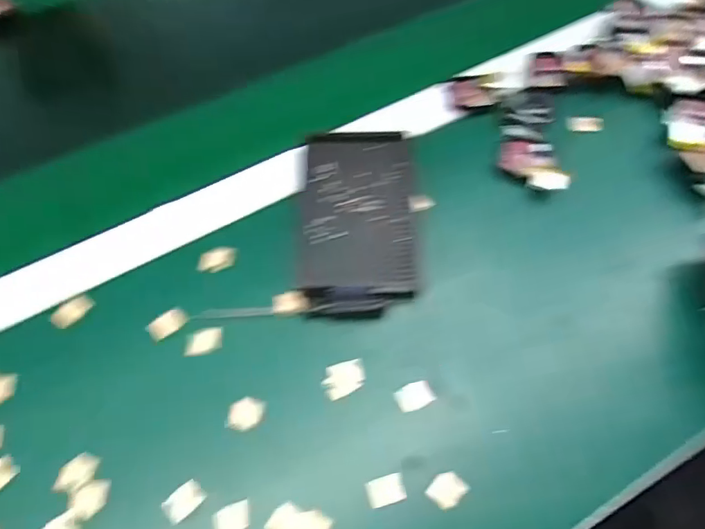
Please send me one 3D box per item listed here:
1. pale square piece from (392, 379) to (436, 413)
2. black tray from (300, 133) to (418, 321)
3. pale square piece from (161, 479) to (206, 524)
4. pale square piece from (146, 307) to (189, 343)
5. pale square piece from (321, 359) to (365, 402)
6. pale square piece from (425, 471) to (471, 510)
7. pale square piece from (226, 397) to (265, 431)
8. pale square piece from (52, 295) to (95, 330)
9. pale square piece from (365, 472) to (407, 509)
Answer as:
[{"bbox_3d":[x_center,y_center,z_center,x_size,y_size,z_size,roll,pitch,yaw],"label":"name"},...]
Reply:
[{"bbox_3d":[0.041,0.087,0.331,0.024,0.004,0.017,-22,66,-9],"label":"pale square piece"},{"bbox_3d":[0.005,-0.034,0.377,0.084,0.020,0.148,0,64,1],"label":"black tray"},{"bbox_3d":[-0.102,0.143,0.302,0.024,0.004,0.016,-40,70,-17],"label":"pale square piece"},{"bbox_3d":[-0.131,0.042,0.355,0.027,0.004,0.017,-37,69,-16],"label":"pale square piece"},{"bbox_3d":[-0.005,0.076,0.335,0.029,0.004,0.021,-19,65,-8],"label":"pale square piece"},{"bbox_3d":[0.058,0.138,0.307,0.019,0.006,0.022,41,71,18],"label":"pale square piece"},{"bbox_3d":[-0.069,0.097,0.325,0.021,0.004,0.021,13,65,7],"label":"pale square piece"},{"bbox_3d":[-0.203,0.033,0.362,0.018,0.004,0.029,39,71,18],"label":"pale square piece"},{"bbox_3d":[0.021,0.138,0.305,0.023,0.006,0.016,-15,65,-6],"label":"pale square piece"}]

